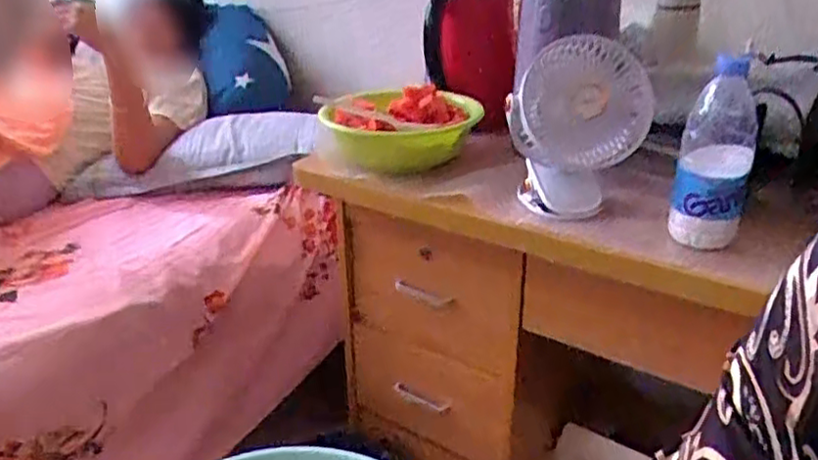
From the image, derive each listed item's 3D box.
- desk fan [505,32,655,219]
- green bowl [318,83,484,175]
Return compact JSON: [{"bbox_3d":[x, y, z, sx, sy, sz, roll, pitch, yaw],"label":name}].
[{"bbox_3d":[0.213,-0.129,0.849,0.155,0.201,0.116,11,25,19],"label":"desk fan"},{"bbox_3d":[-0.011,-0.172,1.097,0.245,0.072,0.292,3,23,0],"label":"green bowl"}]

